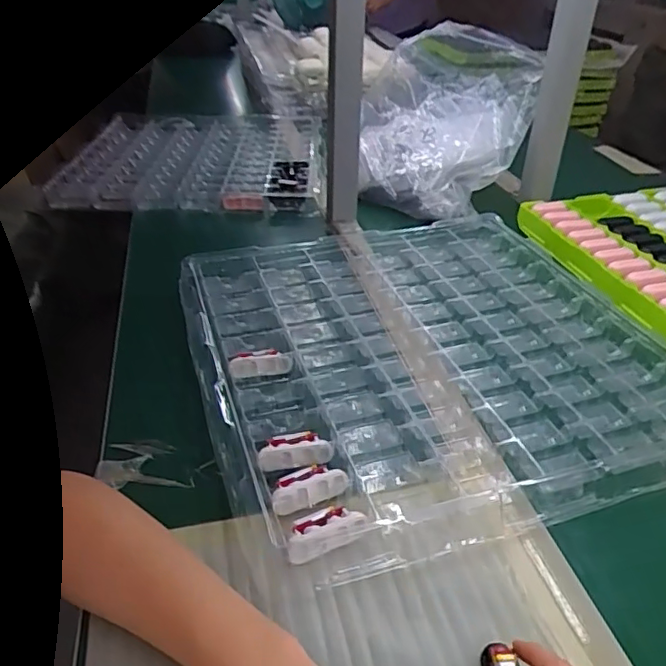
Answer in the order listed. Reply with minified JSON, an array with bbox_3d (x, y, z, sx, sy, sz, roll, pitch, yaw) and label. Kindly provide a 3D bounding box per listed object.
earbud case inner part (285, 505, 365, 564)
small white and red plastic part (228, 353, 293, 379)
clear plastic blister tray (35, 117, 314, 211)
[{"bbox_3d":[-0.007,0.144,0.425,0.059,0.014,0.027,-18,38,-23],"label":"earbud case inner part"},{"bbox_3d":[-0.074,0.030,0.591,0.062,0.023,0.019,-9,35,-12],"label":"small white and red plastic part"},{"bbox_3d":[-0.250,-0.341,1.101,0.447,0.040,0.465,0,35,-1],"label":"clear plastic blister tray"}]

